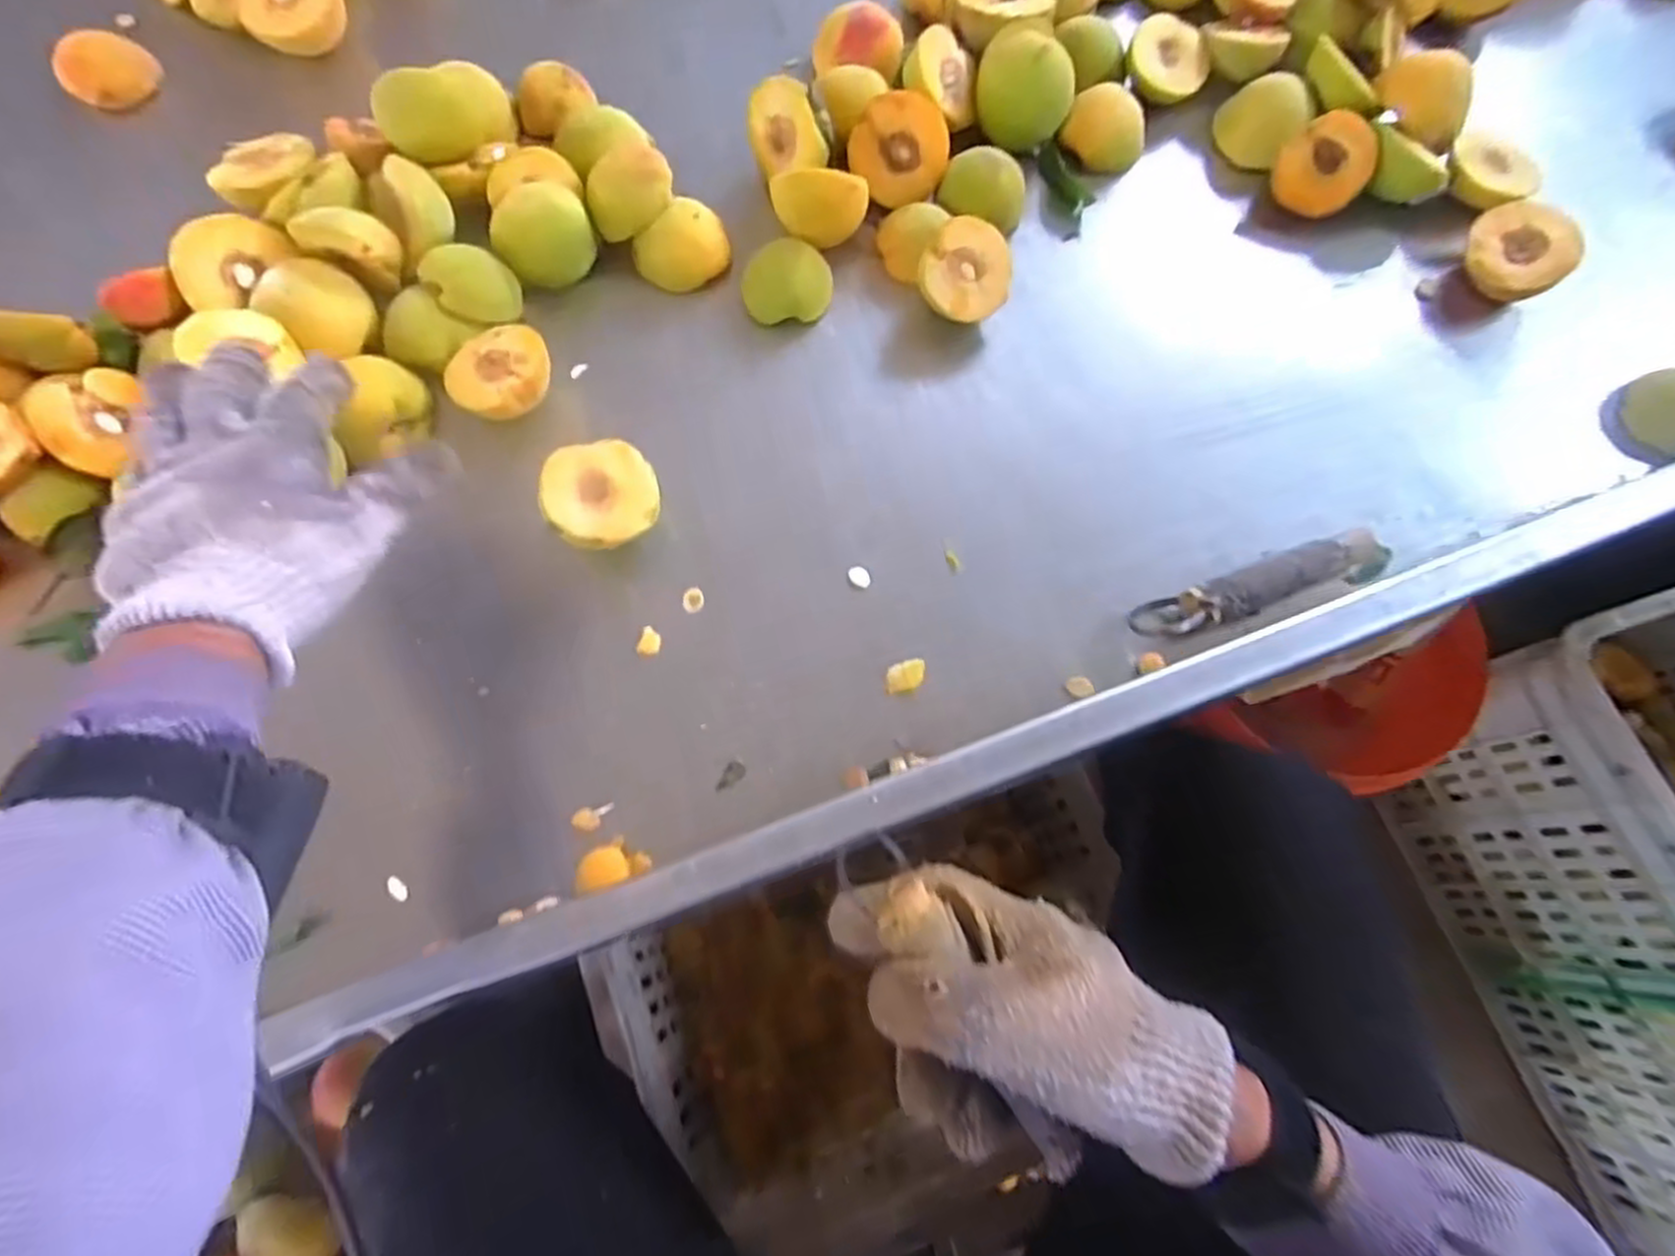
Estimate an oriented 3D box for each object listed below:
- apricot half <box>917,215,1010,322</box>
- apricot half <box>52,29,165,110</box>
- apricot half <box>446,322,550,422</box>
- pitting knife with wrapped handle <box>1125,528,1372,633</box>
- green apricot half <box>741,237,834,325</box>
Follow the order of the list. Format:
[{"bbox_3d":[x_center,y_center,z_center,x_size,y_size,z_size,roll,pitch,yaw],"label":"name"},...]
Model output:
[{"bbox_3d":[0.080,-0.222,0.482,0.055,0.024,0.057,35,100,-13],"label":"apricot half"},{"bbox_3d":[-0.518,-0.398,0.545,0.057,0.027,0.044,-43,77,-15],"label":"apricot half"},{"bbox_3d":[-0.203,-0.152,0.468,0.060,0.033,0.061,1,71,-2],"label":"apricot half"},{"bbox_3d":[0.240,-0.024,0.429,0.147,0.033,0.025,-17,72,-8],"label":"pitting knife with wrapped handle"},{"bbox_3d":[-0.032,-0.223,0.495,0.056,0.018,0.054,-3,71,-3],"label":"green apricot half"}]

